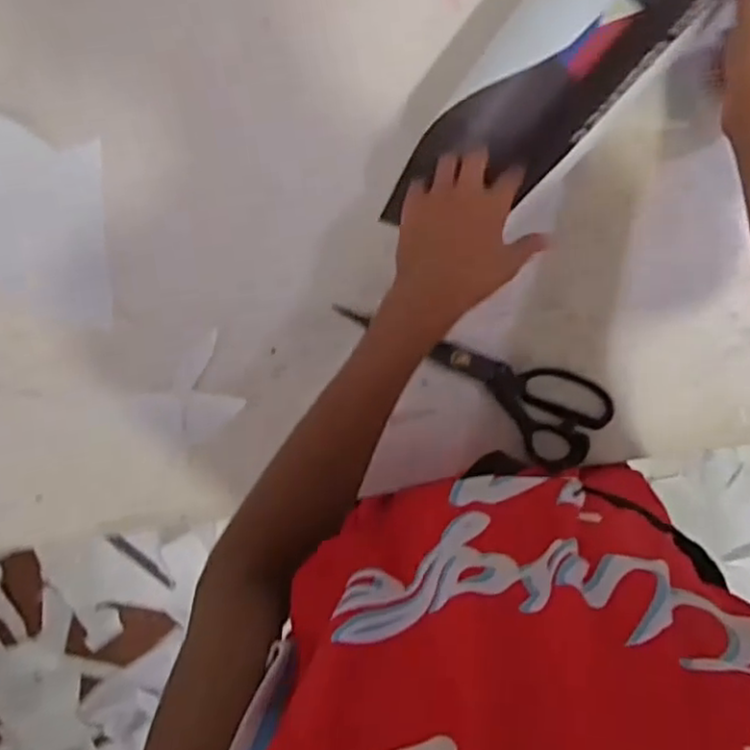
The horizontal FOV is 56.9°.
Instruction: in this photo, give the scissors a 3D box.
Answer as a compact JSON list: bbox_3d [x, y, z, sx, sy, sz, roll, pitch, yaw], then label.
[{"bbox_3d":[0.079,0.000,0.589,0.241,0.021,0.077,27,94,4],"label":"scissors"}]

